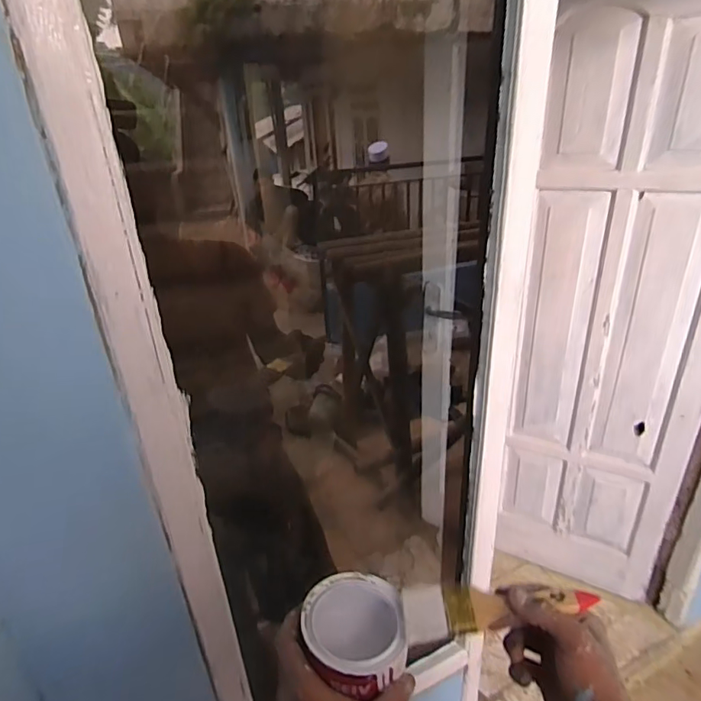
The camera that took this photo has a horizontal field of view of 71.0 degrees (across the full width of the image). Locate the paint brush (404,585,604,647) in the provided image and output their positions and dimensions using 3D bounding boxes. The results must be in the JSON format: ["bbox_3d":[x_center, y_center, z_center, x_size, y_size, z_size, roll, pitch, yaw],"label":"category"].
[{"bbox_3d":[0.139,0.241,0.465,0.173,0.018,0.050,-7,28,3],"label":"paint brush"}]

